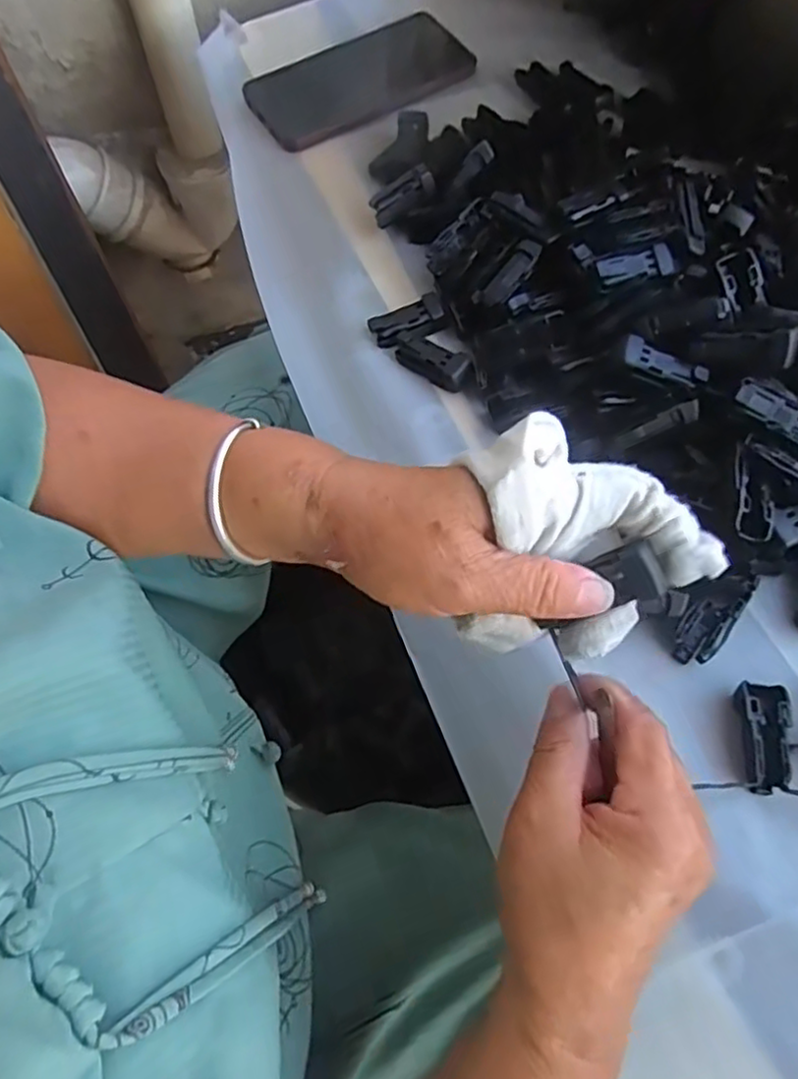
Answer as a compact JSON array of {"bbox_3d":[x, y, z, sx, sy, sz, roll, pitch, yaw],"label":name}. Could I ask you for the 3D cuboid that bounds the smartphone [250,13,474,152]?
[{"bbox_3d":[-0.030,-0.345,0.495,0.163,0.007,0.083,-30,73,-10],"label":"smartphone"}]

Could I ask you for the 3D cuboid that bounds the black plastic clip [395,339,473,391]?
[{"bbox_3d":[0.020,-0.105,0.393,0.046,0.013,0.021,27,72,9],"label":"black plastic clip"}]

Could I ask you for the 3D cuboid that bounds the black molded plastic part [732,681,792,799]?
[{"bbox_3d":[0.168,0.090,0.302,0.021,0.011,0.048,7,70,3],"label":"black molded plastic part"}]

